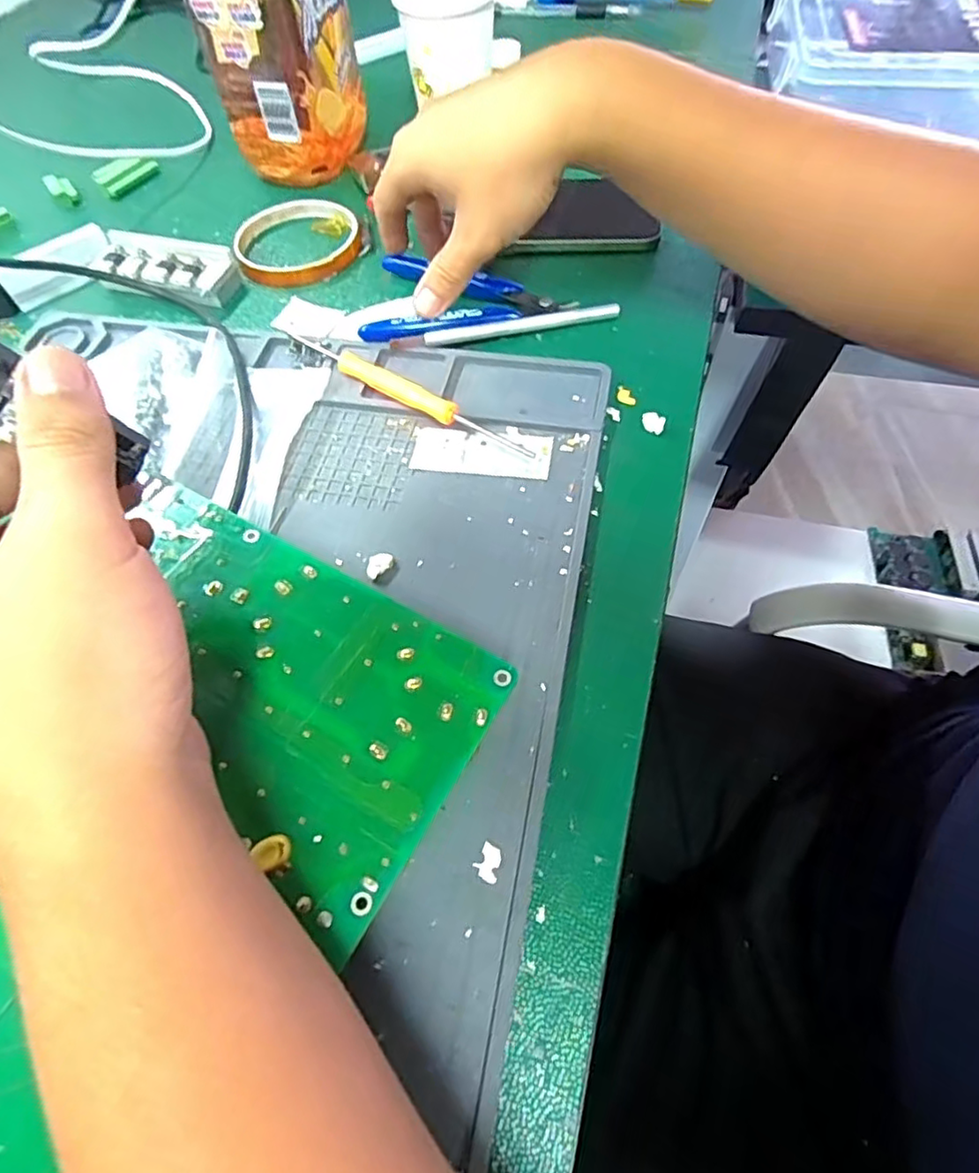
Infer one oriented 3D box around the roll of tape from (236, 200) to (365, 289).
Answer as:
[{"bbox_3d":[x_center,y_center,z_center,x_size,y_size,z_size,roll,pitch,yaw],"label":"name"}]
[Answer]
[{"bbox_3d":[-0.127,-0.230,0.413,0.080,0.012,0.080,-2,59,3],"label":"roll of tape"}]

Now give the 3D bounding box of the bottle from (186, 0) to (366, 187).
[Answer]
[{"bbox_3d":[-0.142,-0.378,0.399,0.098,0.189,0.108,-16,59,-6],"label":"bottle"}]

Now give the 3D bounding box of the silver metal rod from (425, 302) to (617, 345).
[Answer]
[{"bbox_3d":[0.019,-0.151,0.356,0.112,0.011,0.012,-14,59,-5],"label":"silver metal rod"}]

